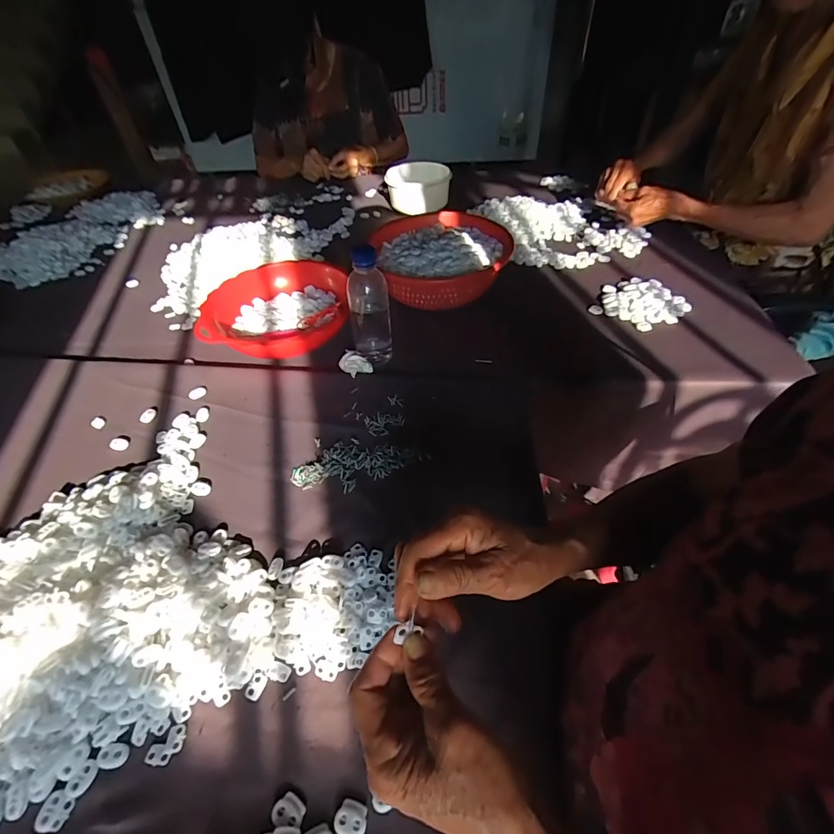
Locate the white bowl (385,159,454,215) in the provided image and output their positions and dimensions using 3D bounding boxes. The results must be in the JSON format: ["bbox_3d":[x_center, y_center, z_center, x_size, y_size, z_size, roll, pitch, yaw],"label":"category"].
[{"bbox_3d":[0.008,-0.586,1.076,0.150,0.098,0.194,3,47,5],"label":"white bowl"}]

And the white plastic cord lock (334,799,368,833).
[{"bbox_3d":[-0.046,0.283,0.295,0.022,0.004,0.019,6,47,8],"label":"white plastic cord lock"}]

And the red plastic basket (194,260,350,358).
[{"bbox_3d":[-0.229,-0.171,0.702,0.212,0.069,0.234,-5,47,-2],"label":"red plastic basket"}]

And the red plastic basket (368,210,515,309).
[{"bbox_3d":[0.046,-0.275,0.768,0.232,0.100,0.252,-8,47,-6],"label":"red plastic basket"}]

